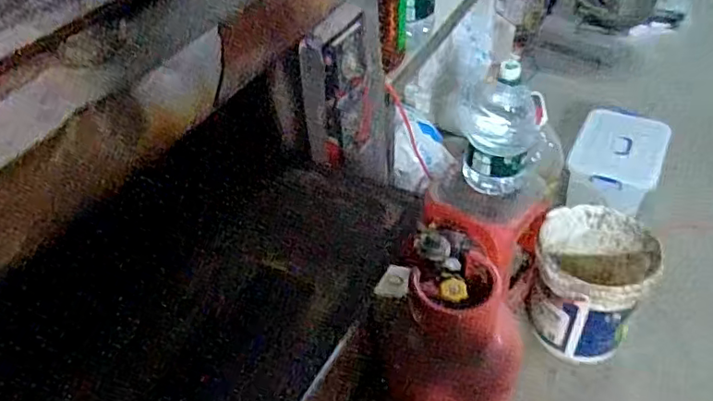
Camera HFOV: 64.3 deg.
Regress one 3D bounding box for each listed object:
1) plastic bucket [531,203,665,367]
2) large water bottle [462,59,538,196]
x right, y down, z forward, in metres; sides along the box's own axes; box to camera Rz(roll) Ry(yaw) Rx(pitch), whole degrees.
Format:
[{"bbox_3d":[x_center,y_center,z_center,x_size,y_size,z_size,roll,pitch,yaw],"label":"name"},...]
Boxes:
[{"bbox_3d":[0.681,0.251,1.690,0.315,0.337,0.329,13,45,16],"label":"plastic bucket"},{"bbox_3d":[0.390,-0.192,1.526,0.176,0.365,0.159,11,45,14],"label":"large water bottle"}]

